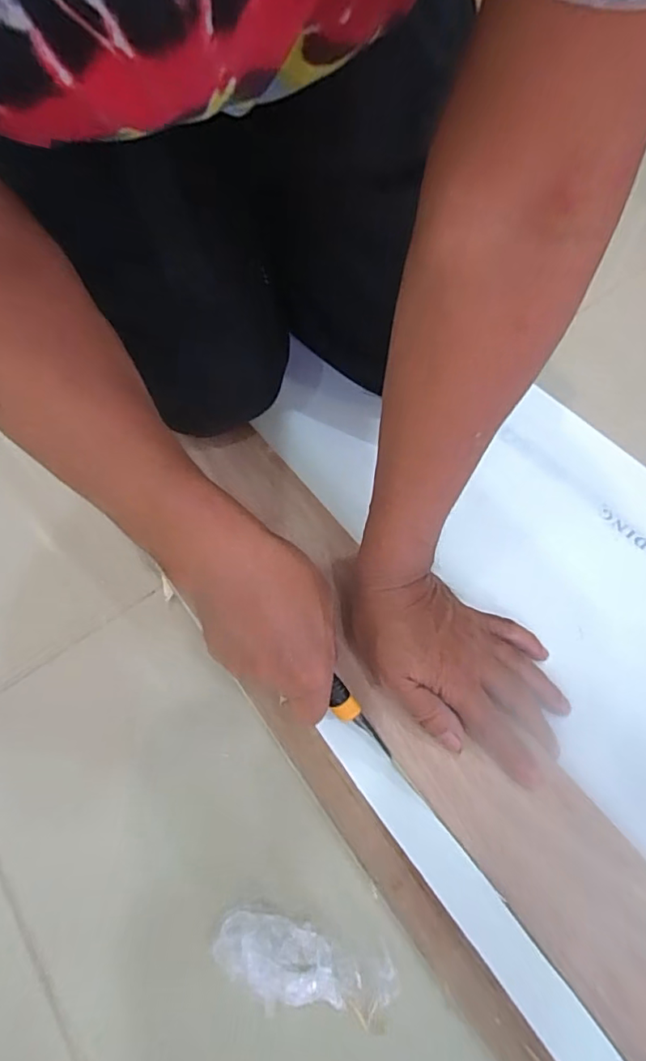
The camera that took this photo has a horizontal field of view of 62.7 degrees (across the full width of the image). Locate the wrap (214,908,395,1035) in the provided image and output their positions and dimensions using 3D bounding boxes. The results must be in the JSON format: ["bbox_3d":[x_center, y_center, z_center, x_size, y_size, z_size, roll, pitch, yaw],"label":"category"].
[{"bbox_3d":[-0.011,0.253,0.308,0.103,0.019,0.038,12,61,7],"label":"wrap"}]

